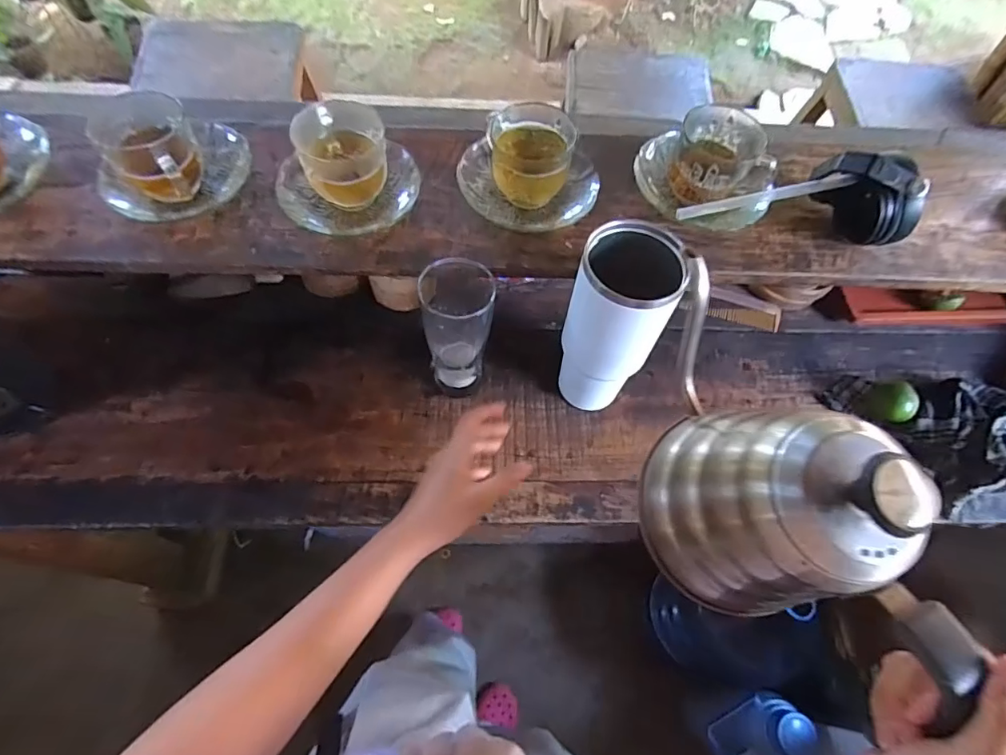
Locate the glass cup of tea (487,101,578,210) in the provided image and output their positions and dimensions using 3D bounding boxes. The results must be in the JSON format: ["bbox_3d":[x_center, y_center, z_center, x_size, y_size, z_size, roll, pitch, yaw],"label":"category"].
[{"bbox_3d":[0.027,-0.213,0.506,0.081,0.071,0.077,1,64,-3],"label":"glass cup of tea"}]

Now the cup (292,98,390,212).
[{"bbox_3d":[-0.150,-0.215,0.487,0.077,0.073,0.076,-8,65,-7],"label":"cup"}]

